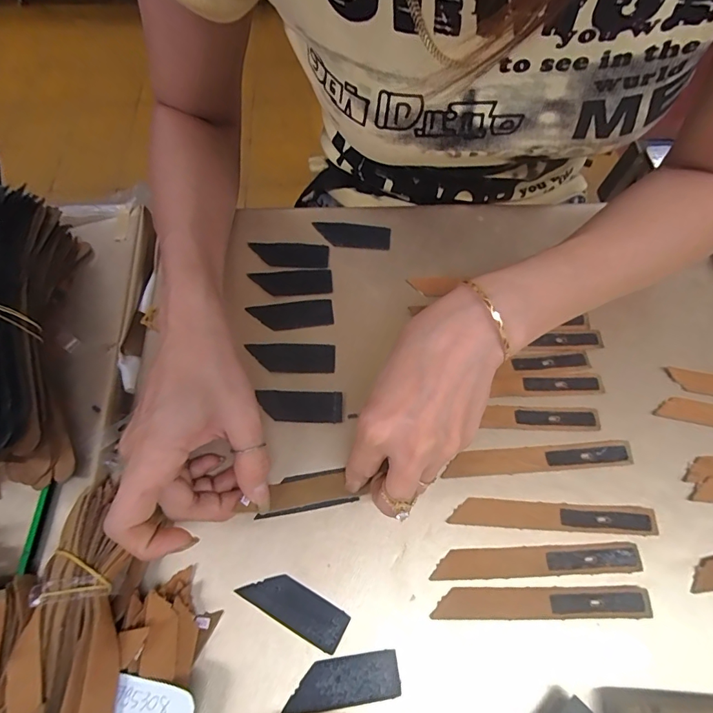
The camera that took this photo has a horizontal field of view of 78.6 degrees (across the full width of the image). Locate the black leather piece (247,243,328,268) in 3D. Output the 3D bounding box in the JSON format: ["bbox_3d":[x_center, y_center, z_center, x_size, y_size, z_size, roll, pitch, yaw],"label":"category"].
[{"bbox_3d":[-0.056,-0.084,0.360,0.063,0.004,0.024,-2,66,-1],"label":"black leather piece"}]

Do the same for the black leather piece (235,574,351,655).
[{"bbox_3d":[-0.036,0.147,0.256,0.063,0.004,0.022,27,69,12],"label":"black leather piece"}]

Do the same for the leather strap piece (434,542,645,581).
[{"bbox_3d":[0.110,0.126,0.267,0.124,0.004,0.016,-2,66,-1],"label":"leather strap piece"}]

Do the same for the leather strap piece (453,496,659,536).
[{"bbox_3d":[0.124,0.102,0.279,0.125,0.004,0.016,3,62,3],"label":"leather strap piece"}]

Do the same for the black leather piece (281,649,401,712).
[{"bbox_3d":[-0.008,0.181,0.241,0.063,0.004,0.023,-7,66,-3],"label":"black leather piece"}]

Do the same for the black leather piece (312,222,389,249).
[{"bbox_3d":[-0.004,-0.103,0.368,0.064,0.004,0.025,6,66,3],"label":"black leather piece"}]

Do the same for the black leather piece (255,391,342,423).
[{"bbox_3d":[-0.040,0.035,0.307,0.059,0.004,0.022,1,66,1],"label":"black leather piece"}]

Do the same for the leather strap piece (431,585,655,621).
[{"bbox_3d":[0.109,0.146,0.258,0.124,0.004,0.017,0,66,0],"label":"leather strap piece"}]

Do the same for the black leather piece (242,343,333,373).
[{"bbox_3d":[-0.048,0.001,0.322,0.062,0.004,0.022,0,71,-3],"label":"black leather piece"}]

